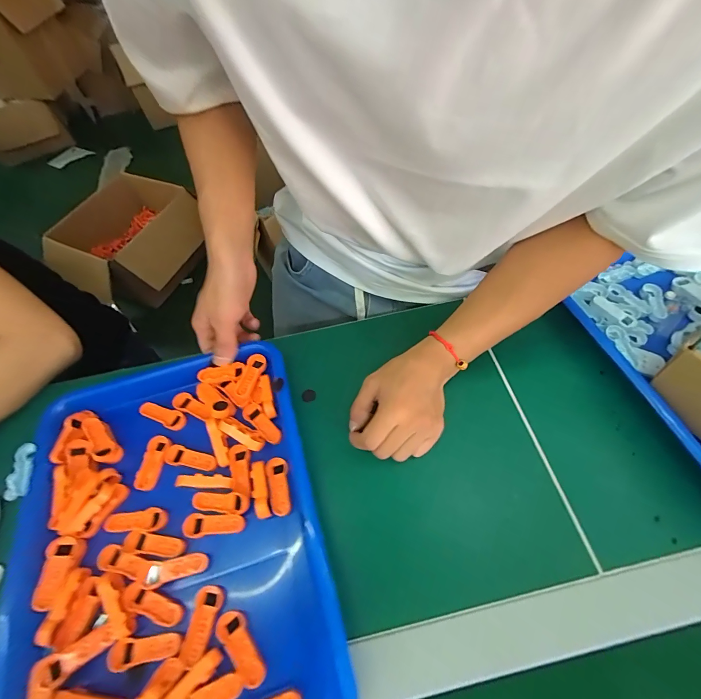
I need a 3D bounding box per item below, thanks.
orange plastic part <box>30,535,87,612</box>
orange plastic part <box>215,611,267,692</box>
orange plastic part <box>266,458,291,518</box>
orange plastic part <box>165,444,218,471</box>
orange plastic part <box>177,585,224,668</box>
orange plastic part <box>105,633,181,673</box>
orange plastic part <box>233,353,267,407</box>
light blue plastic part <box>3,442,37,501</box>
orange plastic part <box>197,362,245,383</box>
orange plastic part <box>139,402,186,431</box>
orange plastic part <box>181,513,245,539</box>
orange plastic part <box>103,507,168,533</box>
[{"bbox_3d":[-0.243,0.184,0.280,0.027,0.009,0.051,27,37,-27],"label":"orange plastic part"},{"bbox_3d":[-0.081,0.224,0.256,0.019,0.007,0.051,-41,65,-19],"label":"orange plastic part"},{"bbox_3d":[-0.067,0.128,0.319,0.019,0.009,0.051,-14,59,-5],"label":"orange plastic part"},{"bbox_3d":[-0.156,0.109,0.336,0.052,0.011,0.018,11,60,9],"label":"orange plastic part"},{"bbox_3d":[-0.117,0.214,0.264,0.021,0.004,0.049,10,60,9],"label":"orange plastic part"},{"bbox_3d":[-0.156,0.228,0.257,0.053,0.007,0.018,-11,59,-4],"label":"orange plastic part"},{"bbox_3d":[-0.109,0.031,0.364,0.020,0.007,0.056,13,61,11],"label":"orange plastic part"},{"bbox_3d":[-0.332,0.122,0.341,0.016,0.013,0.053,-9,59,-3],"label":"light blue plastic part"},{"bbox_3d":[-0.141,0.026,0.372,0.051,0.009,0.017,-10,59,-3],"label":"orange plastic part"},{"bbox_3d":[-0.200,0.070,0.362,0.054,0.007,0.019,18,61,13],"label":"orange plastic part"},{"bbox_3d":[-0.123,0.156,0.302,0.053,0.010,0.018,-4,59,0],"label":"orange plastic part"},{"bbox_3d":[-0.195,0.154,0.306,0.056,0.011,0.020,-2,59,2],"label":"orange plastic part"}]

